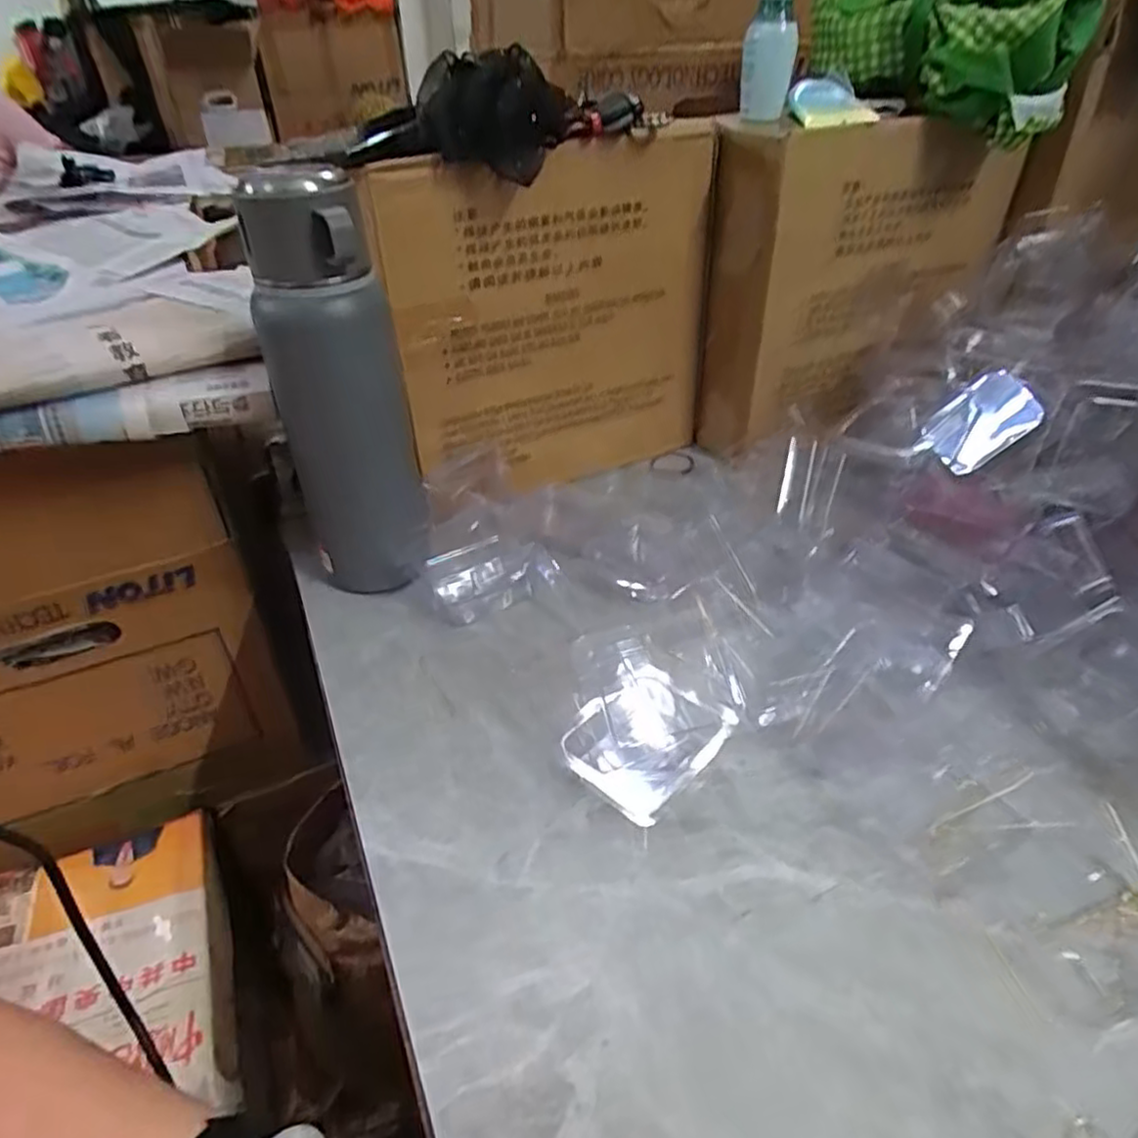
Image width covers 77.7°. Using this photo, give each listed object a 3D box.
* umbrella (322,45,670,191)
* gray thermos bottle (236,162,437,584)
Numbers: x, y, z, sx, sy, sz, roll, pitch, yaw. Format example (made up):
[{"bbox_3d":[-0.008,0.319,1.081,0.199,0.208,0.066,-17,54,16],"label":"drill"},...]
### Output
[{"bbox_3d":[-0.041,-0.303,0.472,0.220,0.063,0.074,-5,37,-4],"label":"umbrella"},{"bbox_3d":[-0.151,-0.108,0.470,0.083,0.266,0.069,-12,38,-13],"label":"gray thermos bottle"}]

